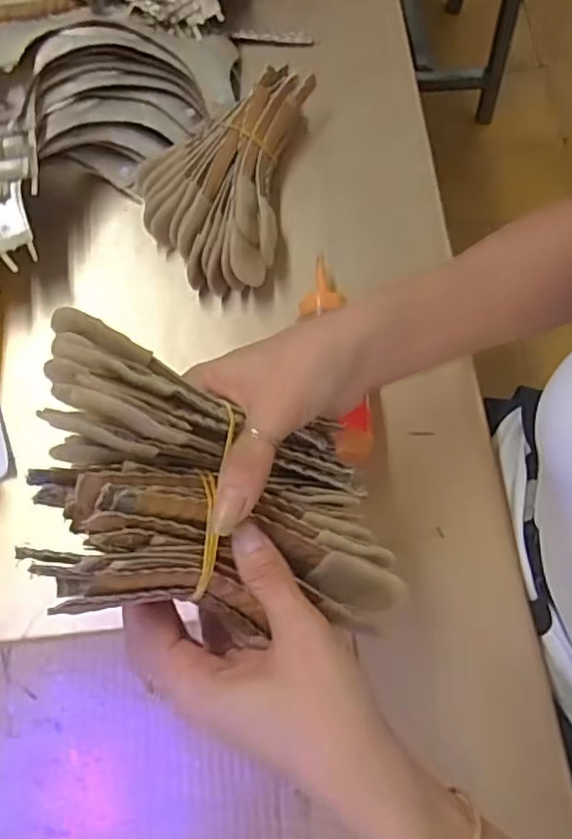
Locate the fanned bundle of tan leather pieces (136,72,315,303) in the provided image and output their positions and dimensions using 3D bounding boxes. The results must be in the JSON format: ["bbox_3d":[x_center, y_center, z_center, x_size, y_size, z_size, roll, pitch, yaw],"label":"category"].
[{"bbox_3d":[-0.050,-0.183,0.503,0.108,0.057,0.180,10,72,1],"label":"fanned bundle of tan leather pieces"}]

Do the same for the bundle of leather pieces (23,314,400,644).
[{"bbox_3d":[-0.030,0.037,0.312,0.174,0.065,0.127,16,61,-29],"label":"bundle of leather pieces"}]

